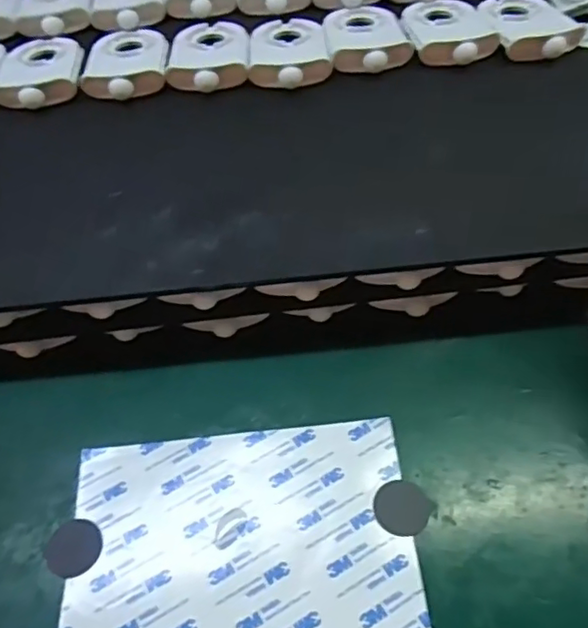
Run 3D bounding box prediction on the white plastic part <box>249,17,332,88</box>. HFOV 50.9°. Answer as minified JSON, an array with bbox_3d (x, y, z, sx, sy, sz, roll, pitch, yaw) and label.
[{"bbox_3d":[-0.003,-0.198,0.457,0.059,0.014,0.081,-1,55,3],"label":"white plastic part"}]

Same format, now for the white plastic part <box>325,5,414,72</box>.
[{"bbox_3d":[0.054,-0.210,0.465,0.056,0.019,0.087,-6,55,-1],"label":"white plastic part"}]

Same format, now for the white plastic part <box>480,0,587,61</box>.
[{"bbox_3d":[0.176,-0.217,0.460,0.057,0.019,0.086,-3,55,1],"label":"white plastic part"}]

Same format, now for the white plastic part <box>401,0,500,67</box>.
[{"bbox_3d":[0.116,-0.213,0.463,0.059,0.020,0.082,-8,55,-2],"label":"white plastic part"}]

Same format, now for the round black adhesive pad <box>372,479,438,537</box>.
[{"bbox_3d":[0.057,0.100,0.323,0.029,0.004,0.028,-2,55,2],"label":"round black adhesive pad"}]

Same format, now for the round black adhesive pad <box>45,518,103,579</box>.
[{"bbox_3d":[-0.115,0.122,0.321,0.028,0.004,0.028,-2,55,2],"label":"round black adhesive pad"}]

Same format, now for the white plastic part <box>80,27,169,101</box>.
[{"bbox_3d":[-0.125,-0.192,0.461,0.060,0.013,0.088,-4,55,1],"label":"white plastic part"}]

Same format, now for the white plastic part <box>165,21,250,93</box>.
[{"bbox_3d":[-0.063,-0.198,0.461,0.058,0.012,0.088,-4,55,1],"label":"white plastic part"}]

